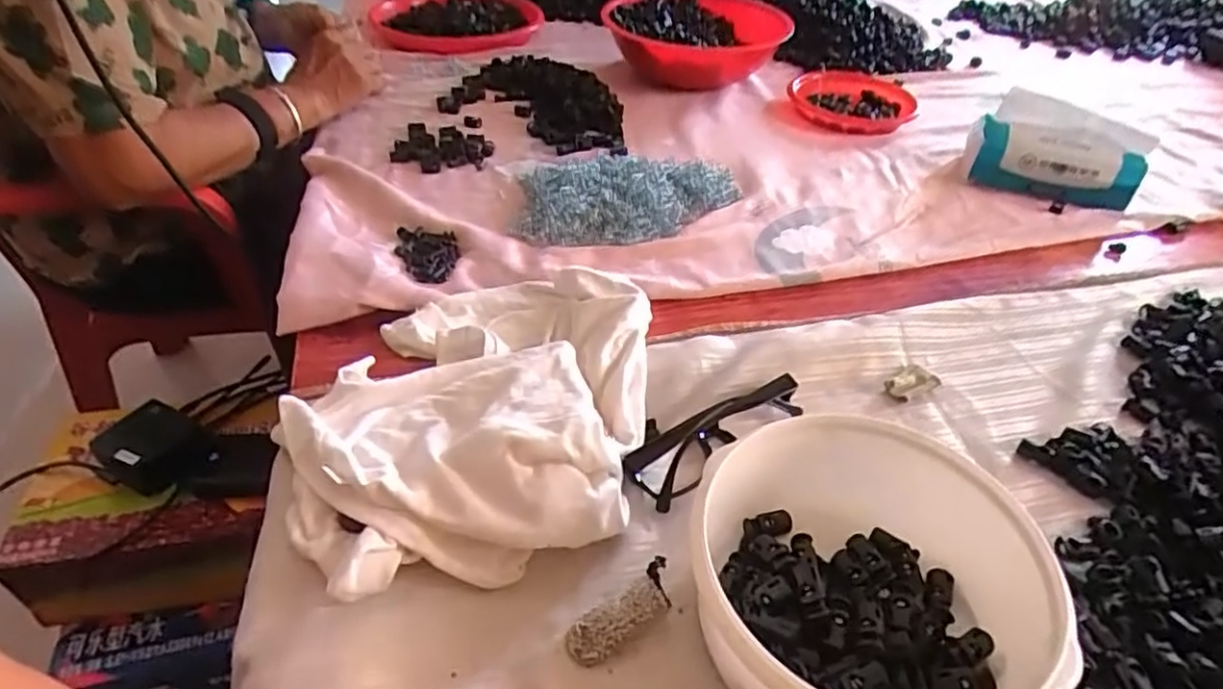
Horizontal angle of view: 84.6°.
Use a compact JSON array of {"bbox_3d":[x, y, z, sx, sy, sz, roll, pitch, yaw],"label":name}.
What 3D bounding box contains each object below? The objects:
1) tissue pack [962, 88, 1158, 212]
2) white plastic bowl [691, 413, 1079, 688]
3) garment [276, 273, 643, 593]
[{"bbox_3d":[0.454,-0.191,0.696,0.161,0.079,0.060,29,47,28],"label":"tissue pack"},{"bbox_3d":[0.113,0.116,0.321,0.147,0.077,0.157,1,40,-1],"label":"white plastic bowl"},{"bbox_3d":[-0.091,0.024,0.449,0.225,0.056,0.291,5,40,3],"label":"garment"}]

